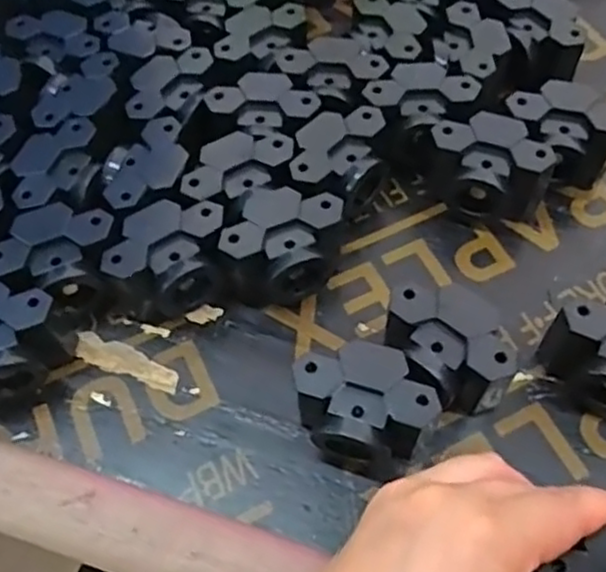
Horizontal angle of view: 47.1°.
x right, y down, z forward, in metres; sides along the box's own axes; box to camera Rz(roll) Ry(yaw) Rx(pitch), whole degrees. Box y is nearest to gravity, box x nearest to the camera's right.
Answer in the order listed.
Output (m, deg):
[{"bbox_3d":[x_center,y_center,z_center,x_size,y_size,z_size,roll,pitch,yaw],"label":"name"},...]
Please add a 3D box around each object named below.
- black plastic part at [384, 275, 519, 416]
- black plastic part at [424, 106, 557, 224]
[{"bbox_3d":[0.059,0.030,0.295,0.055,0.042,0.042,30,64,19],"label":"black plastic part"},{"bbox_3d":[0.092,-0.055,0.345,0.057,0.043,0.037,22,62,15],"label":"black plastic part"}]

